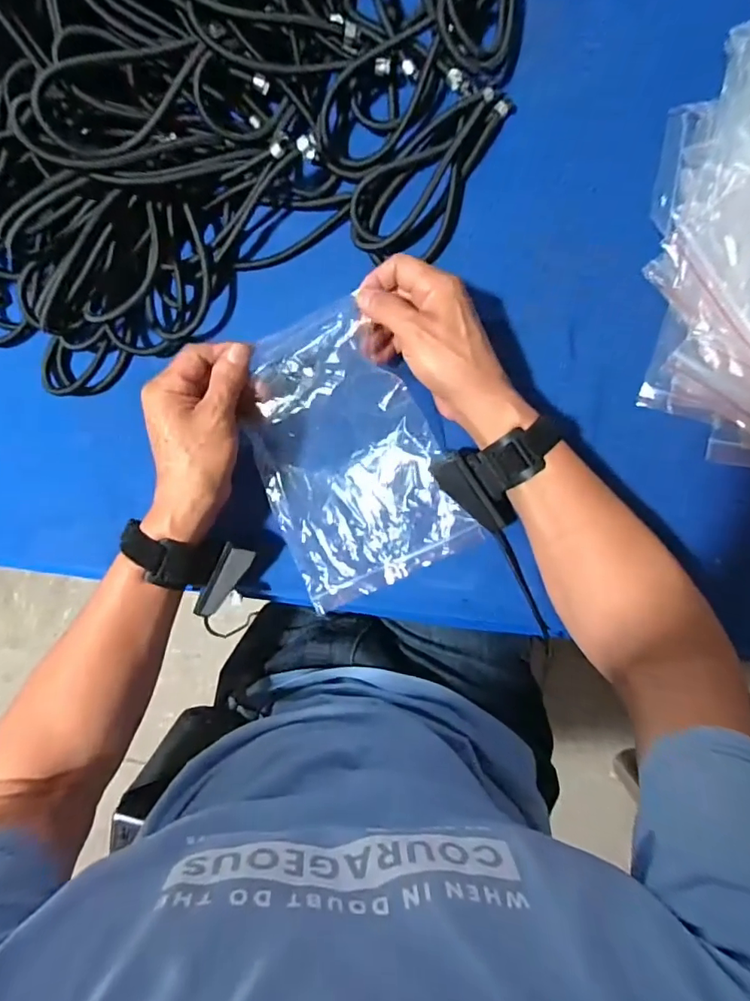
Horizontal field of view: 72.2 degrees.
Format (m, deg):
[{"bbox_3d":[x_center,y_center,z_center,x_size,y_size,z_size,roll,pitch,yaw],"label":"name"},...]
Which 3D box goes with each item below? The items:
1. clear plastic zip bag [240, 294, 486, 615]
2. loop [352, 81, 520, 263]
[{"bbox_3d":[-0.027,-0.033,0.426,0.146,0.025,0.214,-26,99,8],"label":"clear plastic zip bag"},{"bbox_3d":[0.043,-0.283,0.446,0.085,0.032,0.161,25,90,8],"label":"loop"}]

